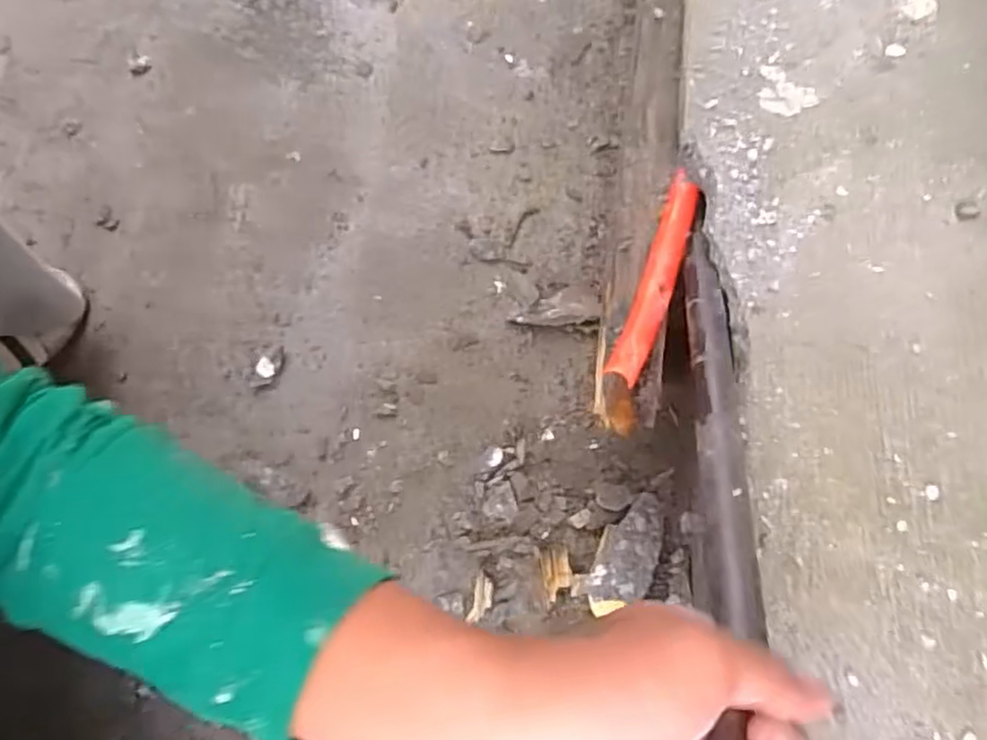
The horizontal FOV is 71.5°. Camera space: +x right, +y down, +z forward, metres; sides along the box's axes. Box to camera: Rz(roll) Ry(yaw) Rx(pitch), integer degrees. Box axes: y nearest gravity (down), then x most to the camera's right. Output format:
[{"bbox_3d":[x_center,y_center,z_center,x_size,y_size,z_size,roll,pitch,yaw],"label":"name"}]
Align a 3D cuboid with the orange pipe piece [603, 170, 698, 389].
[{"bbox_3d":[0.104,-0.061,0.433,0.022,0.020,0.152,21,74,6],"label":"orange pipe piece"}]

